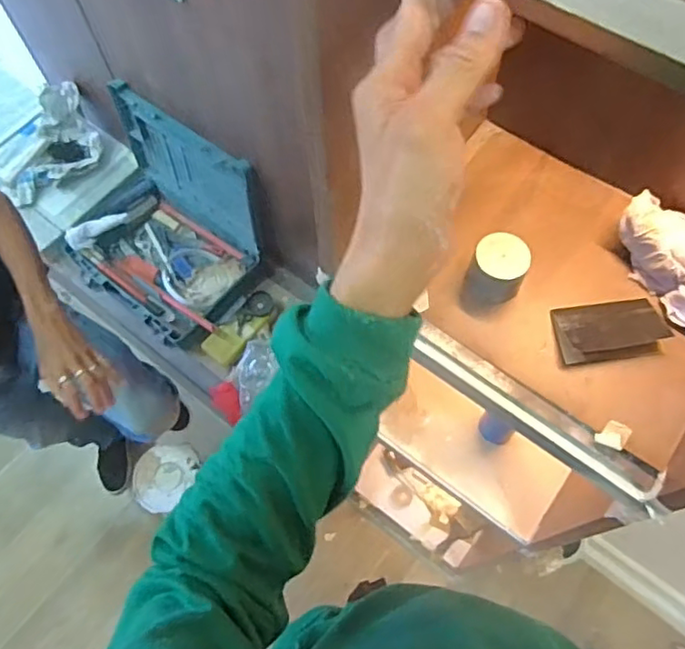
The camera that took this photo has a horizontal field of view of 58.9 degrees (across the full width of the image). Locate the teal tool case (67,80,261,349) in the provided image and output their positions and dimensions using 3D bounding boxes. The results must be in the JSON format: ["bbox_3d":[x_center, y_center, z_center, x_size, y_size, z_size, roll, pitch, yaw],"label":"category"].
[{"bbox_3d":[-0.513,-0.274,1.688,0.508,0.423,0.406,36,71,15],"label":"teal tool case"}]

